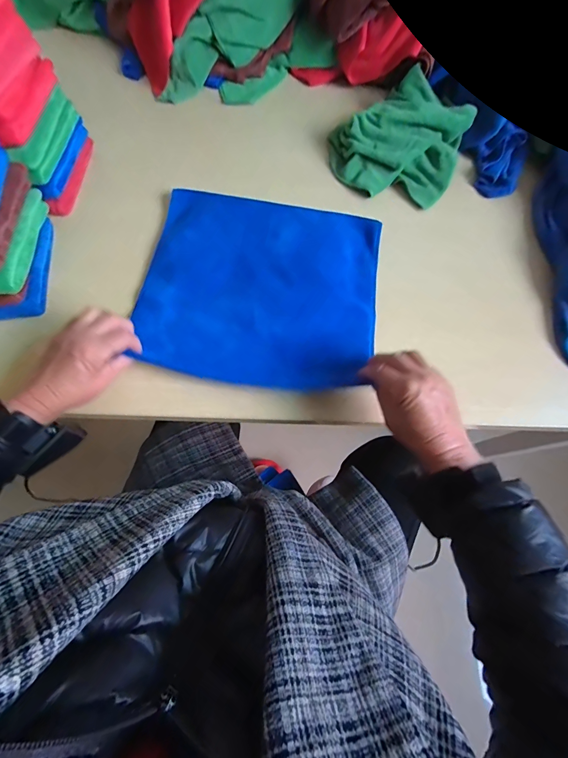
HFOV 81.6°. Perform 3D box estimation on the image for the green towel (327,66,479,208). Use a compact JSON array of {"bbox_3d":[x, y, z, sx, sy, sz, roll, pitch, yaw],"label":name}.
[{"bbox_3d":[0.194,-0.412,0.560,0.216,0.054,0.231,25,71,6],"label":"green towel"}]

